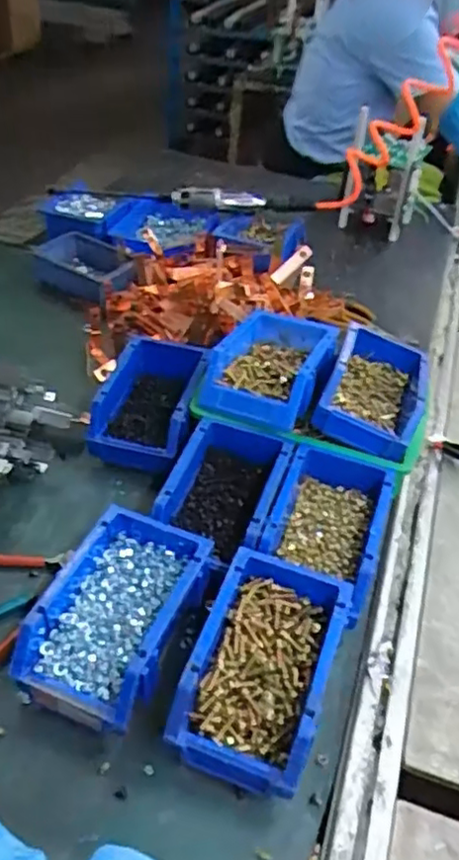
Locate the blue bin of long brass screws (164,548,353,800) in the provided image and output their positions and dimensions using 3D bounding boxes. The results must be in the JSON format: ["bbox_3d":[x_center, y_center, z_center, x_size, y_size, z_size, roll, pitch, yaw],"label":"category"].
[{"bbox_3d":[0.026,0.187,0.508,0.103,0.073,0.165,17,42,13],"label":"blue bin of long brass screws"}]

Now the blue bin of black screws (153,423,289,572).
[{"bbox_3d":[-0.004,0.059,0.632,0.096,0.058,0.142,15,41,11],"label":"blue bin of black screws"}]

